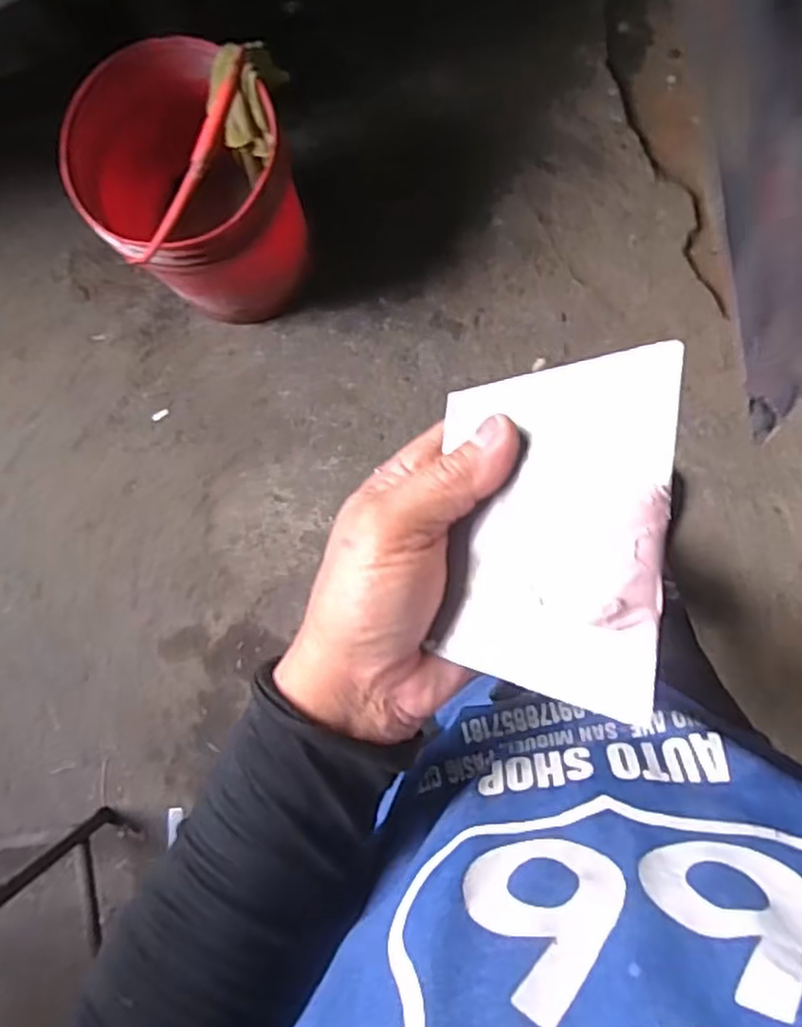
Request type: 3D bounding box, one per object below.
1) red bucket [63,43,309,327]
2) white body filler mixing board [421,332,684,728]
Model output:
[{"bbox_3d":[-0.313,-0.498,1.127,0.296,0.456,0.281,0,86,4],"label":"red bucket"},{"bbox_3d":[0.052,0.005,0.246,0.085,0.010,0.117,-5,74,40],"label":"white body filler mixing board"}]

